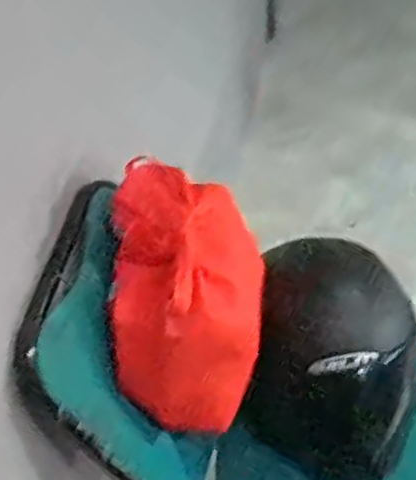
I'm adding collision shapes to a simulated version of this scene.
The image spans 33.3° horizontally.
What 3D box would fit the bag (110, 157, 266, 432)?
[{"bbox_3d":[-0.026,0.067,0.893,0.176,0.257,0.242,4,48,11],"label":"bag"}]

